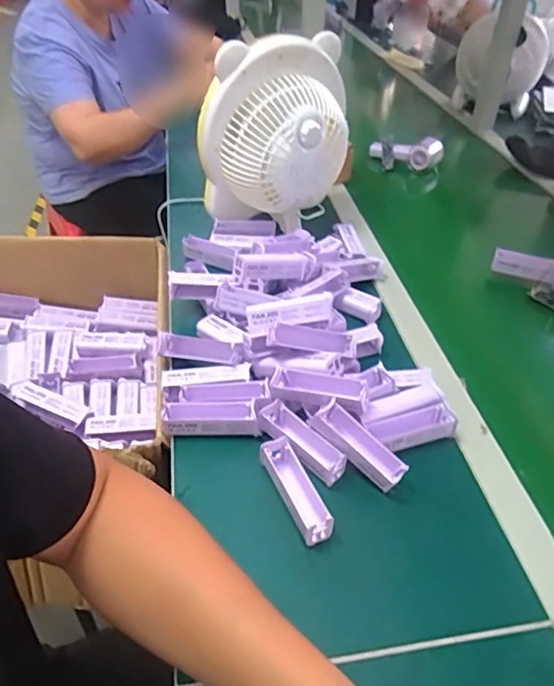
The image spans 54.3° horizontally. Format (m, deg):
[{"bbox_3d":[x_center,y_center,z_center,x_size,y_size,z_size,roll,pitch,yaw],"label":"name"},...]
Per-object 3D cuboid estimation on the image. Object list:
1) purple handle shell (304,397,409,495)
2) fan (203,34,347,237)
[{"bbox_3d":[0.079,0.100,0.529,0.099,0.028,0.030,41,51,16],"label":"purple handle shell"},{"bbox_3d":[-0.006,-0.303,0.805,0.213,0.243,0.131,-2,40,-5],"label":"fan"}]

